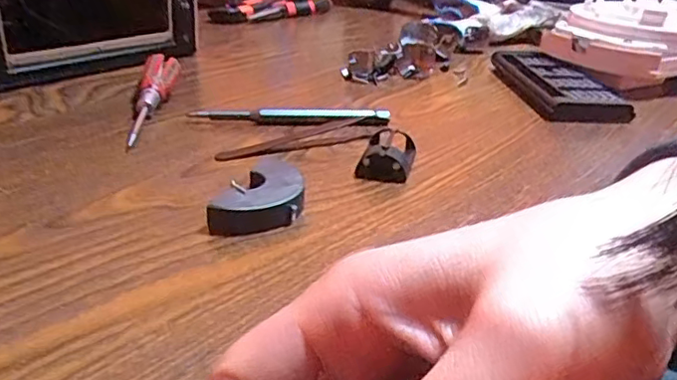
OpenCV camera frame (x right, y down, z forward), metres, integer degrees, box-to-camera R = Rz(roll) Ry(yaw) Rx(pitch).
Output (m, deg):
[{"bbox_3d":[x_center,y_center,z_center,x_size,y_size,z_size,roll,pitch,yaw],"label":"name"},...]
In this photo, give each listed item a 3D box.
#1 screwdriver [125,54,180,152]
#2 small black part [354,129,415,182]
[{"bbox_3d":[-0.131,-0.068,0.433,0.025,0.026,0.151,-2,27,-10],"label":"screwdriver"},{"bbox_3d":[0.030,-0.022,0.364,0.029,0.016,0.051,9,27,11],"label":"small black part"}]

